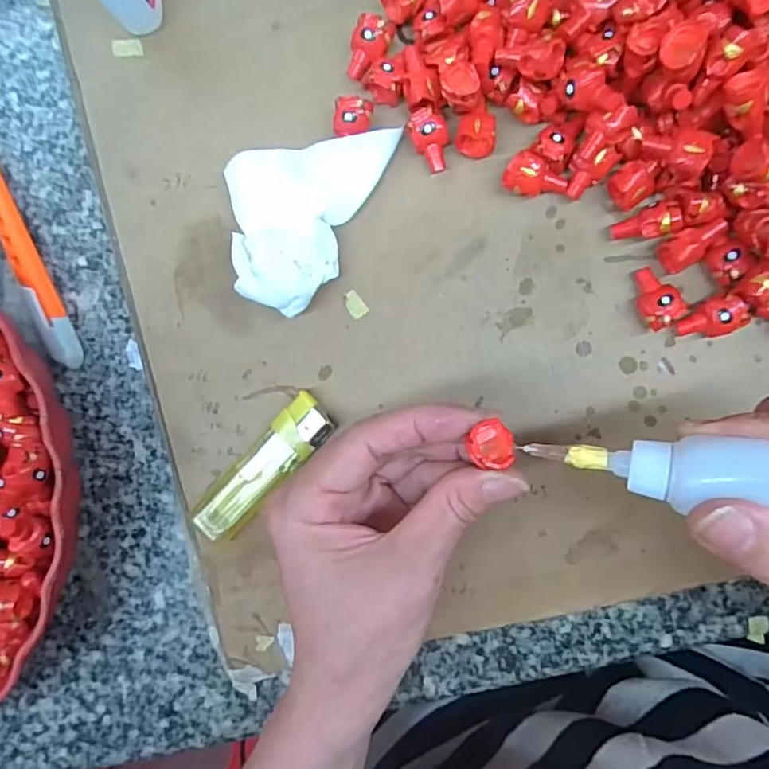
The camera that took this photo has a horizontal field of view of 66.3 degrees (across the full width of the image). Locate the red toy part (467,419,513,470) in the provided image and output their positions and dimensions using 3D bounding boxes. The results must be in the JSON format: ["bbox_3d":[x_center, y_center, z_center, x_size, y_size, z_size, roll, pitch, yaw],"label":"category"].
[{"bbox_3d":[0.036,0.020,0.200,0.015,0.006,0.016,0,92,8],"label":"red toy part"}]

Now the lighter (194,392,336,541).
[{"bbox_3d":[-0.055,0.038,0.270,0.021,0.013,0.077,44,97,4],"label":"lighter"}]

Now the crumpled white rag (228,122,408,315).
[{"bbox_3d":[-0.030,-0.071,0.257,0.073,0.026,0.073,-7,91,8],"label":"crumpled white rag"}]

